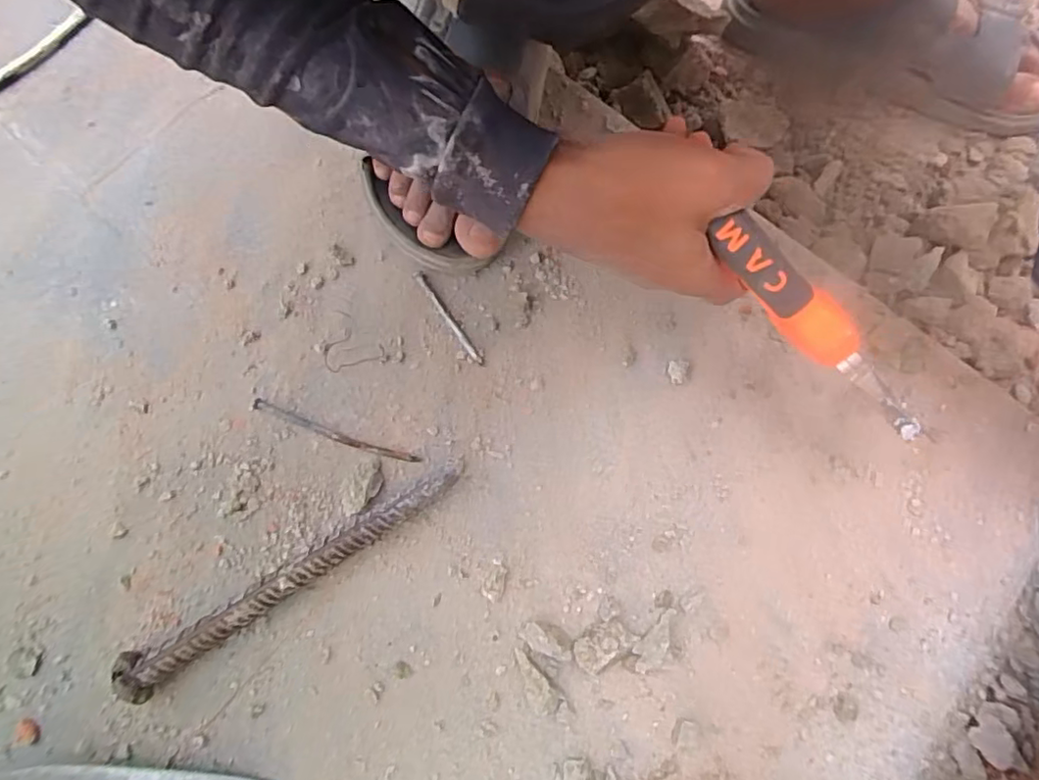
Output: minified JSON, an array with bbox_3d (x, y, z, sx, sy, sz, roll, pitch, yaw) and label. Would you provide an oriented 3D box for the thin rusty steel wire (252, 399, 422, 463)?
[{"bbox_3d":[-0.110,0.026,0.355,0.105,0.004,0.007,19,77,5],"label":"thin rusty steel wire"}]

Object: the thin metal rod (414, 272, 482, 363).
[{"bbox_3d":[-0.045,-0.045,0.376,0.006,0.004,0.073,-34,78,-8],"label":"thin metal rod"}]

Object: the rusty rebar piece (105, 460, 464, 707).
[{"bbox_3d":[-0.117,0.096,0.321,0.193,0.029,0.019,-33,78,-8],"label":"rusty rebar piece"}]

